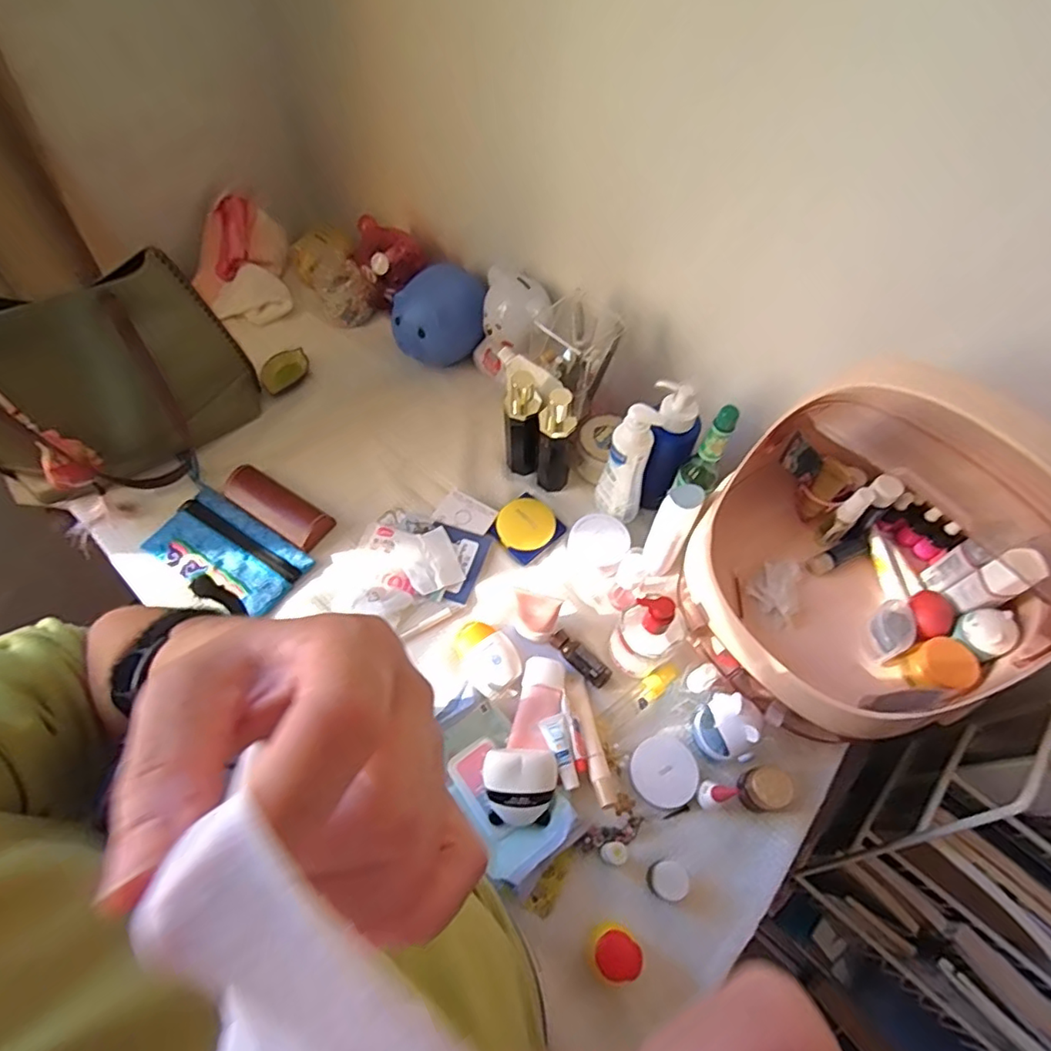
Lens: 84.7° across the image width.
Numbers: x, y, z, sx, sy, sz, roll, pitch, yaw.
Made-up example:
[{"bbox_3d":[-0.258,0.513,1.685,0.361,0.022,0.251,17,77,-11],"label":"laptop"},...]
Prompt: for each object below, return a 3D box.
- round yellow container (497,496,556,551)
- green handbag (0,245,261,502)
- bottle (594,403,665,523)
[{"bbox_3d":[0.002,-0.005,0.788,0.075,0.015,0.081,1,61,-1],"label":"round yellow container"},{"bbox_3d":[-0.523,-0.164,0.723,0.335,0.292,0.103,-34,67,-19],"label":"green handbag"},{"bbox_3d":[0.125,-0.072,0.716,0.057,0.179,0.042,14,61,6],"label":"bottle"}]

